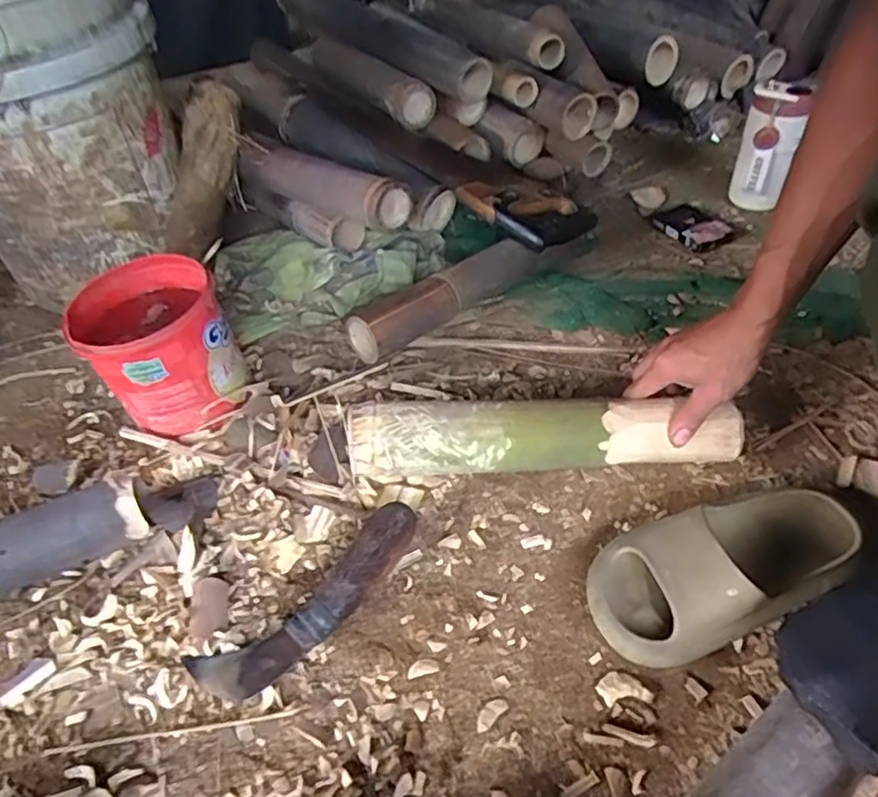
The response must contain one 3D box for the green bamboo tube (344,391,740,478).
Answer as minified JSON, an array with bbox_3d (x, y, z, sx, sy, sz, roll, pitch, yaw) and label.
[{"bbox_3d":[0.097,0.037,0.620,0.356,0.061,0.053,-1,45,-1],"label":"green bamboo tube"}]

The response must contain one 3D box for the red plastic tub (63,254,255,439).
[{"bbox_3d":[-0.287,-0.050,0.691,0.132,0.141,0.142,-3,45,3],"label":"red plastic tub"}]

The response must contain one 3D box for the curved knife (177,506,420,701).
[{"bbox_3d":[-0.102,0.168,0.555,0.219,0.037,0.063,-33,51,-24],"label":"curved knife"}]

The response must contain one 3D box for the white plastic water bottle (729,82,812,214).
[{"bbox_3d":[0.447,-0.338,0.913,0.066,0.165,0.070,14,49,19],"label":"white plastic water bottle"}]

